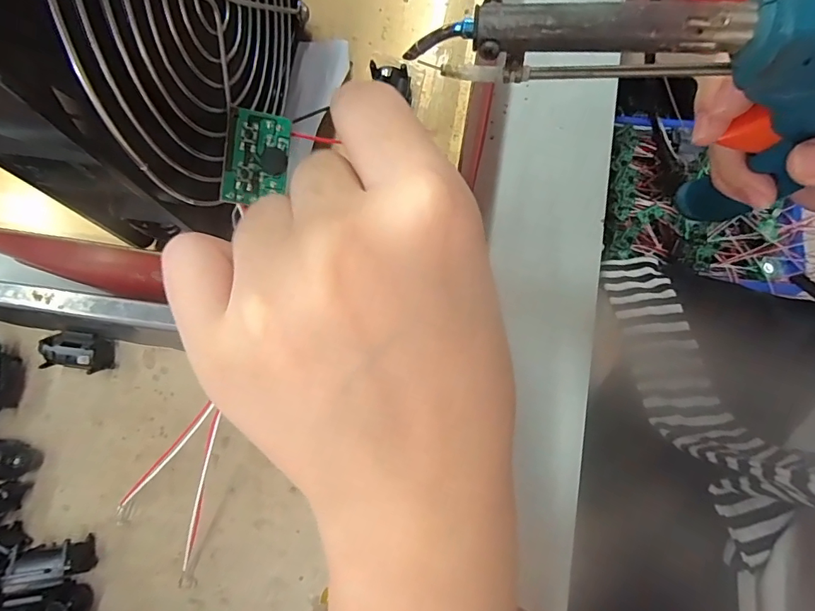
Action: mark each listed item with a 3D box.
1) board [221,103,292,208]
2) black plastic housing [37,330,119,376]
[{"bbox_3d":[-0.047,-0.046,0.140,0.018,0.004,0.028,6,92,-19],"label":"board"},{"bbox_3d":[-0.163,0.023,0.223,0.031,0.015,0.019,6,76,5],"label":"black plastic housing"}]

